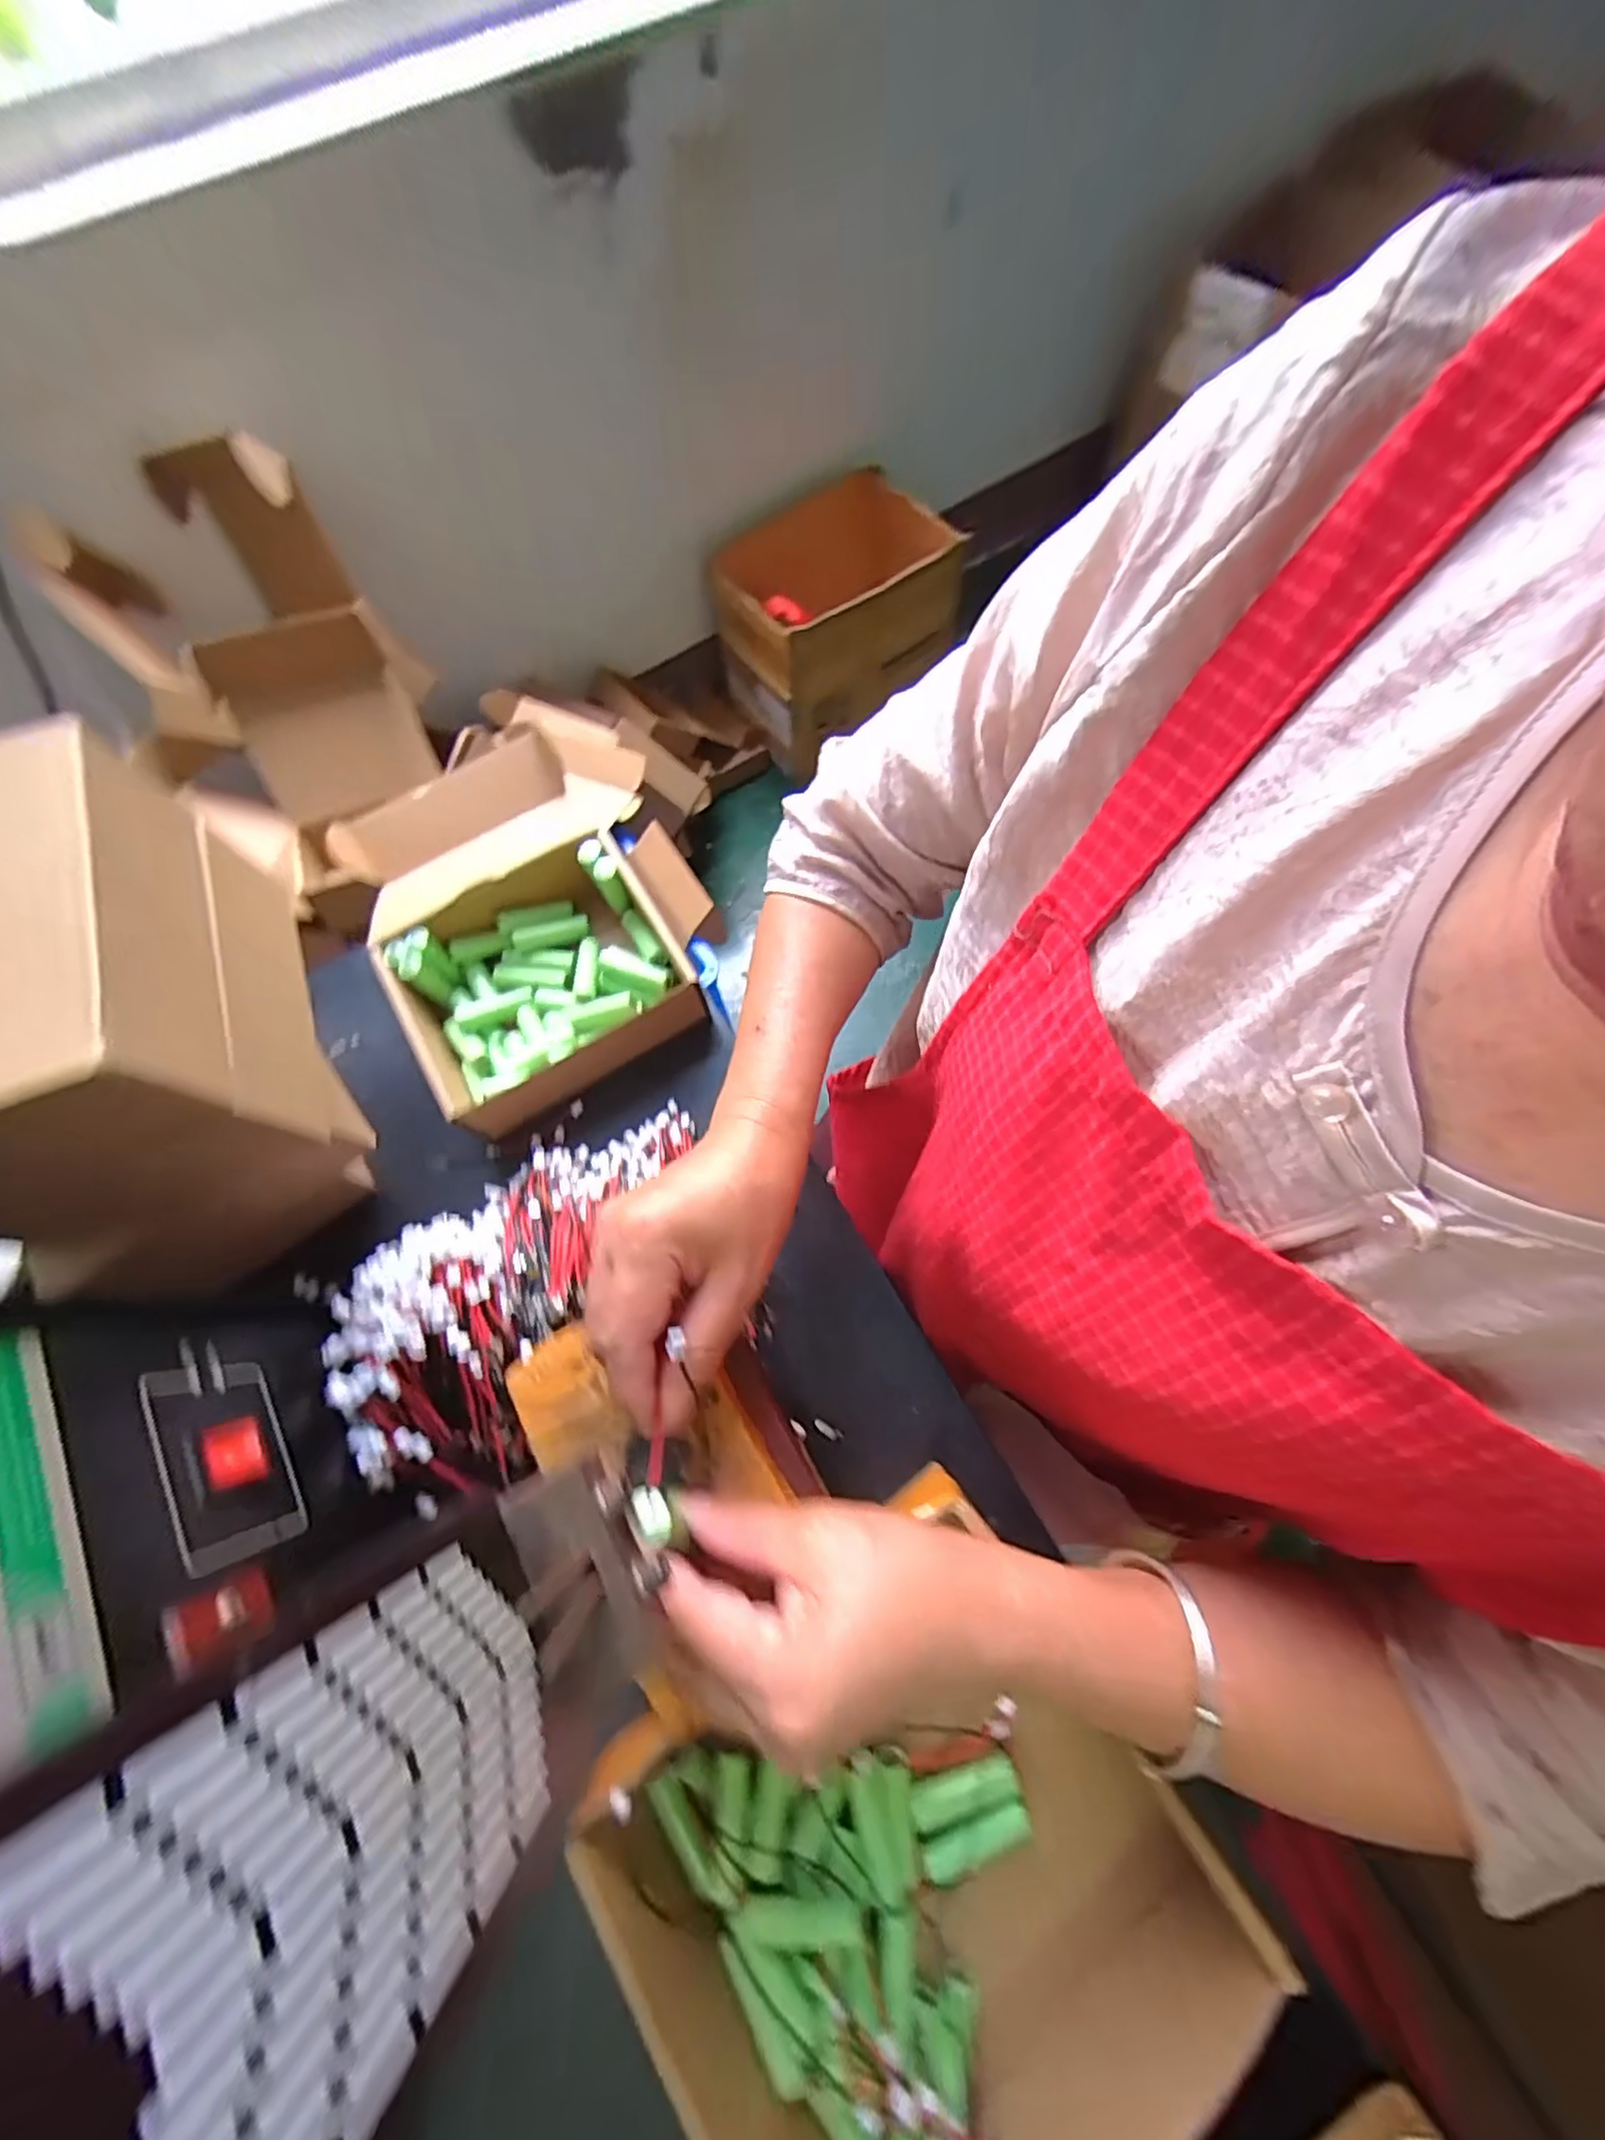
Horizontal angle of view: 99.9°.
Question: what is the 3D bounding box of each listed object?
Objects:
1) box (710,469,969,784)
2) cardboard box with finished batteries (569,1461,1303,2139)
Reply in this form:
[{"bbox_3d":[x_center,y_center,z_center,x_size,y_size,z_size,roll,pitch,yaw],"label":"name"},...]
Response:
[{"bbox_3d":[0.055,-0.801,1.281,0.340,0.338,0.263,-30,72,-8],"label":"box"},{"bbox_3d":[0.048,0.339,0.285,0.204,0.066,0.203,-39,74,-11],"label":"cardboard box with finished batteries"}]

